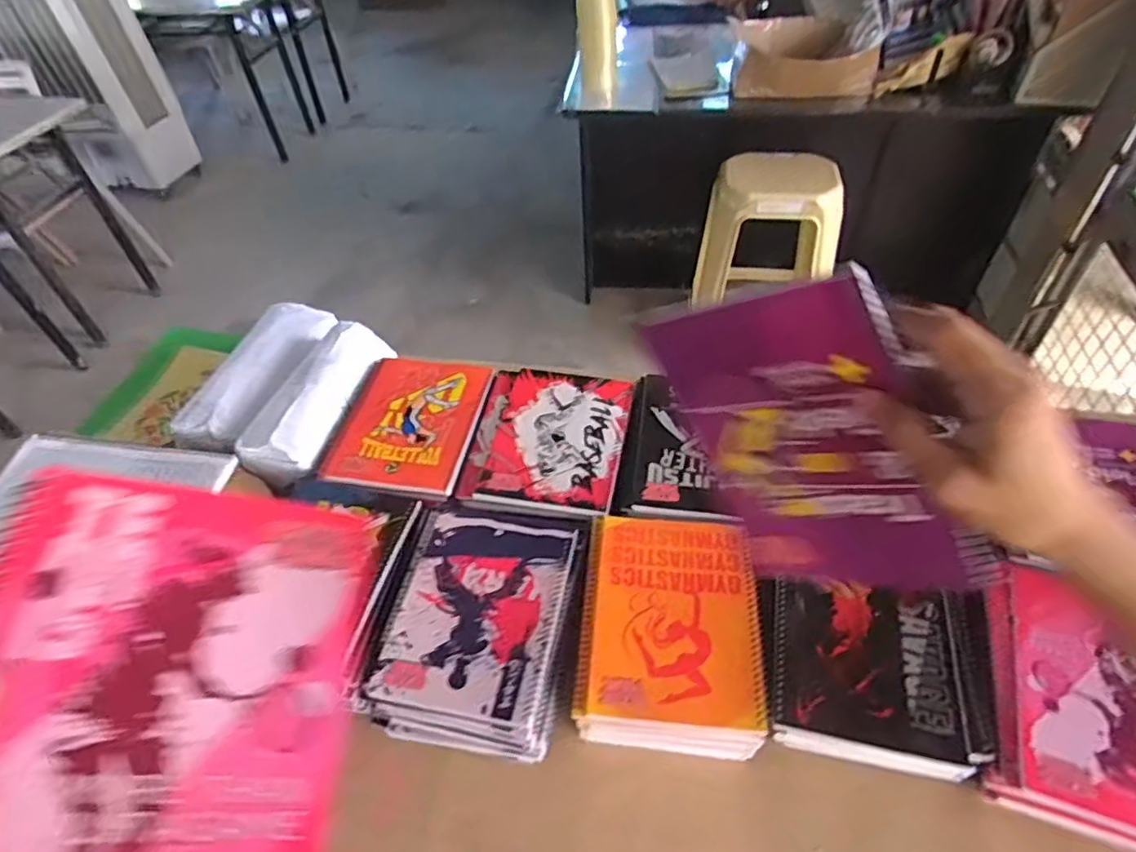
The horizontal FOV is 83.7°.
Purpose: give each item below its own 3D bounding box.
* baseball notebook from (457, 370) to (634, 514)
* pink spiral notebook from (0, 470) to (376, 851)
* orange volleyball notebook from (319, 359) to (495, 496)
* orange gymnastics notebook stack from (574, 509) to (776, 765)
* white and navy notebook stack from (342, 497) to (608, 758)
[{"bbox_3d":[-0.021,0.007,0.730,0.167,0.012,0.199,7,49,10],"label":"baseball notebook"},{"bbox_3d":[-0.164,0.115,0.252,0.144,0.010,0.193,11,56,-20],"label":"pink spiral notebook"},{"bbox_3d":[-0.190,-0.007,0.764,0.163,0.015,0.207,6,49,10],"label":"orange volleyball notebook"},{"bbox_3d":[0.095,0.197,0.602,0.162,0.083,0.211,2,49,6],"label":"orange gymnastics notebook stack"},{"bbox_3d":[-0.078,0.190,0.619,0.184,0.071,0.218,5,49,9],"label":"white and navy notebook stack"}]

